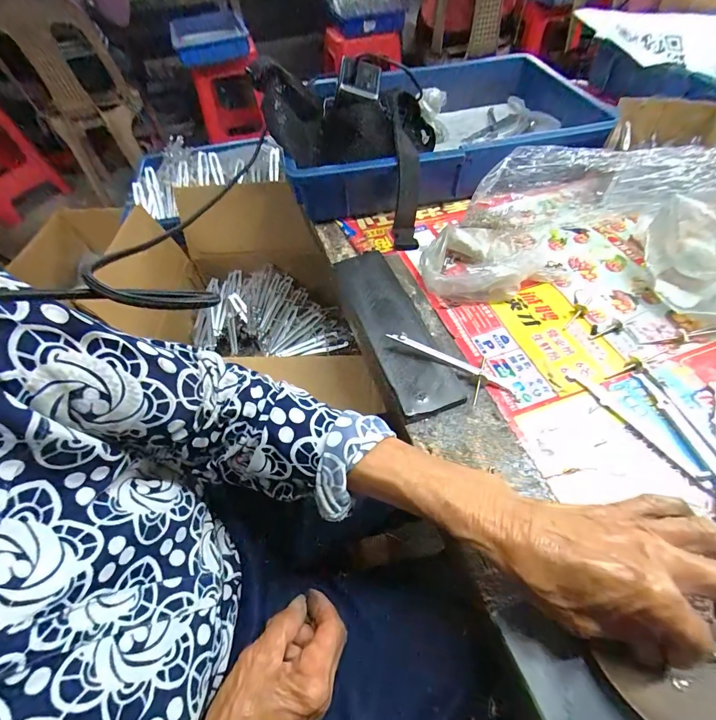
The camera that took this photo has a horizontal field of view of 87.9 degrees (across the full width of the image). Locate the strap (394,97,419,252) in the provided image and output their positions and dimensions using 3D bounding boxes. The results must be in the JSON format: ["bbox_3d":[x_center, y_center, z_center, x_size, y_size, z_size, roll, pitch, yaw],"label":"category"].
[{"bbox_3d":[0.058,-0.231,0.467,0.029,0.057,0.201,-2,87,3],"label":"strap"}]

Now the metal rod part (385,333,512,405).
[{"bbox_3d":[0.081,0.002,0.338,0.116,0.012,0.047,26,60,3],"label":"metal rod part"}]

